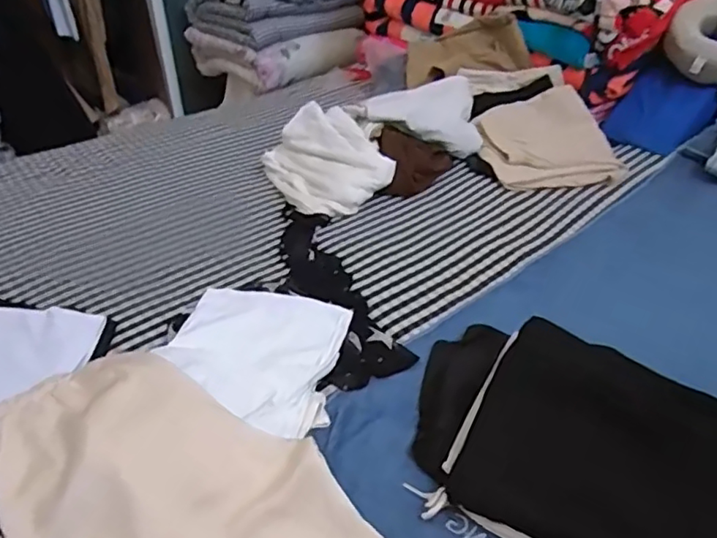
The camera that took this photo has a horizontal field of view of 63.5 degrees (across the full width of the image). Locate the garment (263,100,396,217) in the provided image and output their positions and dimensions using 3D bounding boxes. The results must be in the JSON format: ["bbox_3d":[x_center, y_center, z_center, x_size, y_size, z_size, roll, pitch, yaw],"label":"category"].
[{"bbox_3d":[-0.074,-0.248,1.334,0.225,0.137,0.313,-18,39,-22],"label":"garment"}]

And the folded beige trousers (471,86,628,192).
[{"bbox_3d":[0.451,-0.315,1.424,0.304,0.029,0.325,-12,54,-7],"label":"folded beige trousers"}]

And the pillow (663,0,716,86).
[{"bbox_3d":[0.943,-0.614,1.549,0.216,0.152,0.251,18,41,22],"label":"pillow"}]

